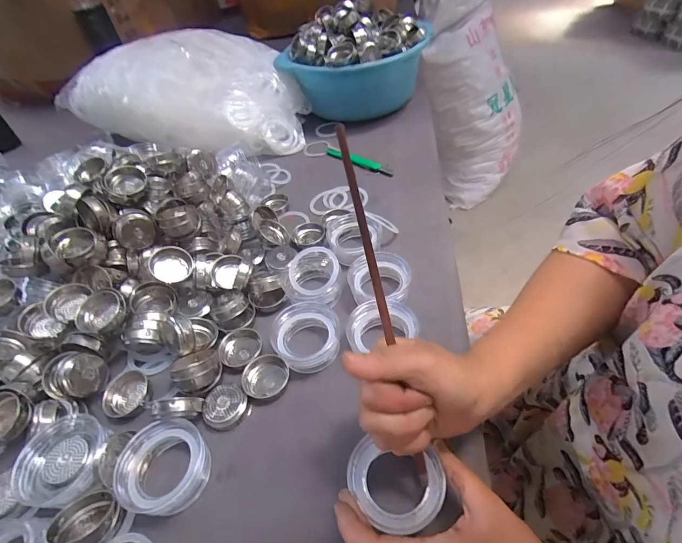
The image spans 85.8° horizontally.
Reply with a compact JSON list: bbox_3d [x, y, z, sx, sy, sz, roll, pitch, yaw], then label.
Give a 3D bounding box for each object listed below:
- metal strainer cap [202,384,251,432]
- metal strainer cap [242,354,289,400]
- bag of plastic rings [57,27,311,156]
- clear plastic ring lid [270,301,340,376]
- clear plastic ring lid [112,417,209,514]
[{"bbox_3d":[-0.106,0.126,0.341,0.041,0.013,0.038,-5,46,6],"label":"metal strainer cap"},{"bbox_3d":[-0.074,0.103,0.360,0.045,0.013,0.037,-38,51,-23],"label":"metal strainer cap"},{"bbox_3d":[-0.291,-0.357,0.711,0.471,0.142,0.239,15,51,23],"label":"bag of plastic rings"},{"bbox_3d":[-0.035,0.067,0.377,0.068,0.028,0.067,-5,46,6],"label":"clear plastic ring lid"},{"bbox_3d":[-0.146,0.165,0.305,0.067,0.029,0.067,-20,57,-27],"label":"clear plastic ring lid"}]

